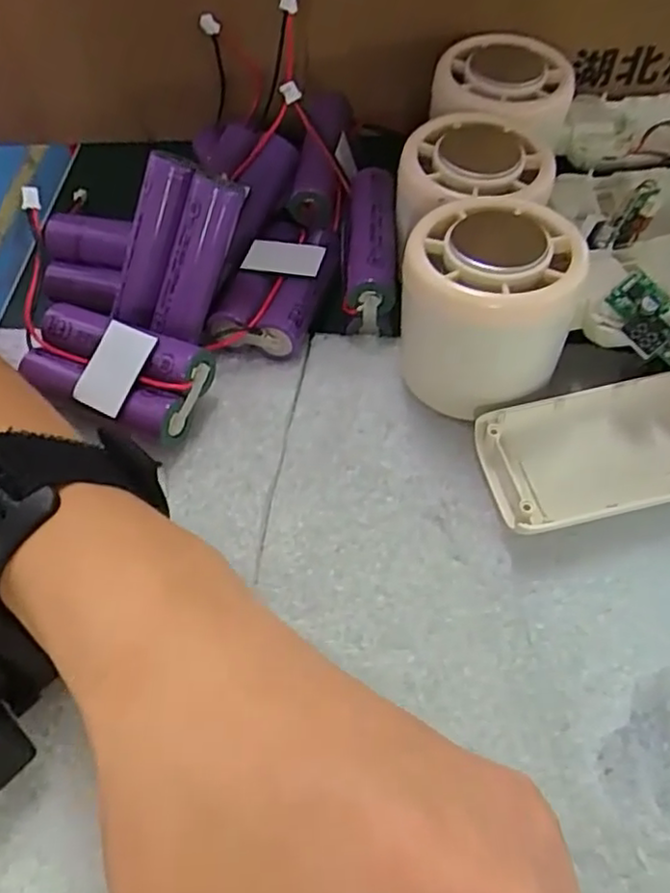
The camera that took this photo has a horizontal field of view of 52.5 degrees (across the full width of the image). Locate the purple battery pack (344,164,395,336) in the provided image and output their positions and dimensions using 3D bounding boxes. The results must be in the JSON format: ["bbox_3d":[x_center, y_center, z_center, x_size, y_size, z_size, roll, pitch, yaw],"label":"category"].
[{"bbox_3d":[0.014,-0.078,0.267,0.018,0.029,0.062,0,58,3],"label":"purple battery pack"}]

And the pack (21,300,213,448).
[{"bbox_3d":[-0.078,-0.028,0.241,0.068,0.019,0.034,21,80,21],"label":"pack"}]

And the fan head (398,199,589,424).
[{"bbox_3d":[0.050,-0.047,0.229,0.054,0.058,0.058,12,59,10],"label":"fan head"}]

